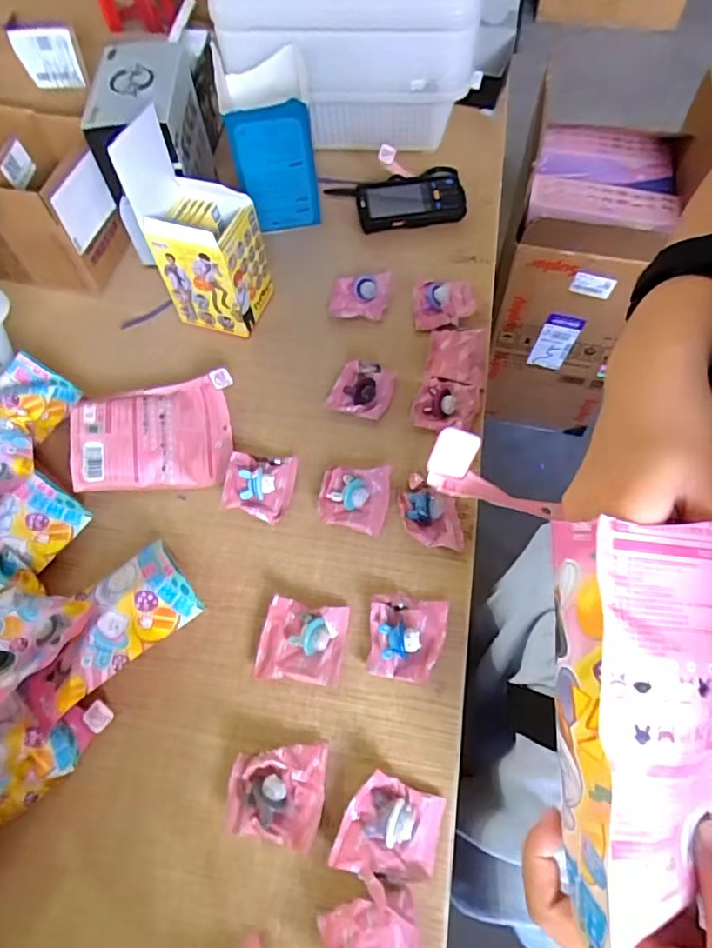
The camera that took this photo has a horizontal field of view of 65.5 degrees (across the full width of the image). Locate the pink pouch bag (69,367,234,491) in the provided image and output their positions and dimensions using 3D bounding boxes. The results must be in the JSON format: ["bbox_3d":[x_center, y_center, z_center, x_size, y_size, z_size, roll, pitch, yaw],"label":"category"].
[{"bbox_3d":[-0.226,-0.047,0.614,0.168,0.020,0.129,-2,73,-13],"label":"pink pouch bag"}]

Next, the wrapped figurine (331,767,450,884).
[{"bbox_3d":[0.028,0.286,0.442,0.075,0.023,0.072,18,64,12],"label":"wrapped figurine"}]

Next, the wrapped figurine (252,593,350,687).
[{"bbox_3d":[-0.048,0.155,0.512,0.075,0.024,0.072,6,62,6],"label":"wrapped figurine"}]

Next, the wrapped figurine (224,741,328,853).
[{"bbox_3d":[-0.066,0.260,0.456,0.077,0.029,0.073,5,62,6],"label":"wrapped figurine"}]

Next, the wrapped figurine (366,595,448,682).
[{"bbox_3d":[0.047,0.150,0.510,0.070,0.028,0.073,6,62,6],"label":"wrapped figurine"}]

